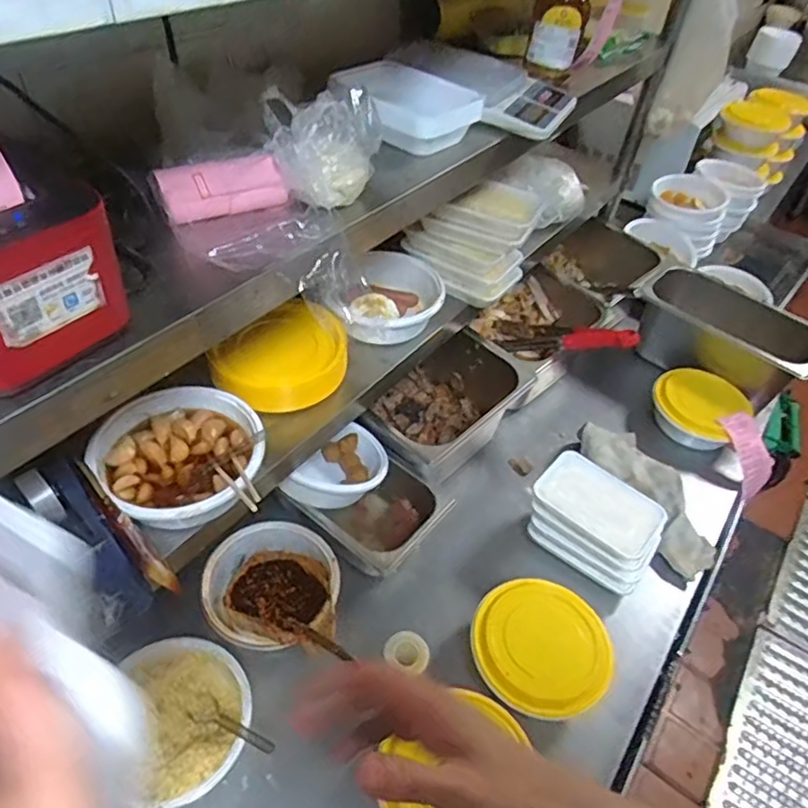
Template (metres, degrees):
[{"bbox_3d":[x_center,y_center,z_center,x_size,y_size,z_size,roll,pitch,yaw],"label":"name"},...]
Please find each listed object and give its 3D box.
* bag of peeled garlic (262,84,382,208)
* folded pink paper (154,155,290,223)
[{"bbox_3d":[-0.078,-0.246,0.594,0.107,0.083,0.098,-1,46,-8],"label":"bag of peeled garlic"},{"bbox_3d":[-0.164,-0.194,0.569,0.105,0.025,0.053,-19,83,-20],"label":"folded pink paper"}]

